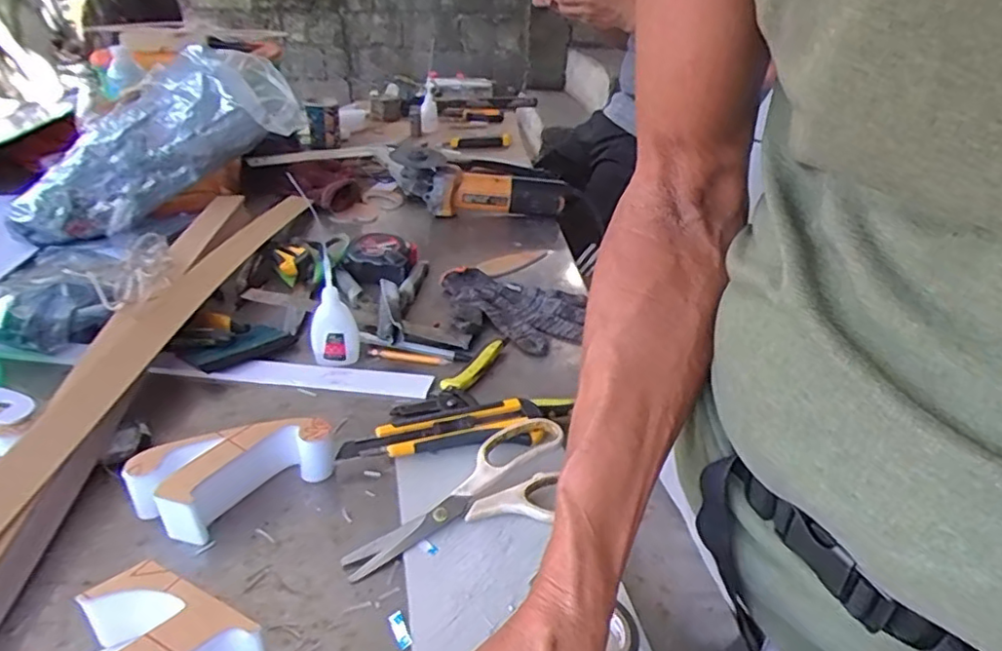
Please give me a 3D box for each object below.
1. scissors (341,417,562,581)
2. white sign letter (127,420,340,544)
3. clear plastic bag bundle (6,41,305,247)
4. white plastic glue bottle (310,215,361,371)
[{"bbox_3d":[-0.015,0.127,0.451,0.076,0.032,0.184,26,36,34],"label":"scissors"},{"bbox_3d":[-0.197,0.106,0.462,0.127,0.042,0.062,-24,40,-38],"label":"white sign letter"},{"bbox_3d":[-0.466,-0.237,0.845,0.385,0.147,0.122,-39,43,-12],"label":"clear plastic bag bundle"},{"bbox_3d":[-0.161,-0.020,0.598,0.044,0.127,0.021,-7,32,-18],"label":"white plastic glue bottle"}]

